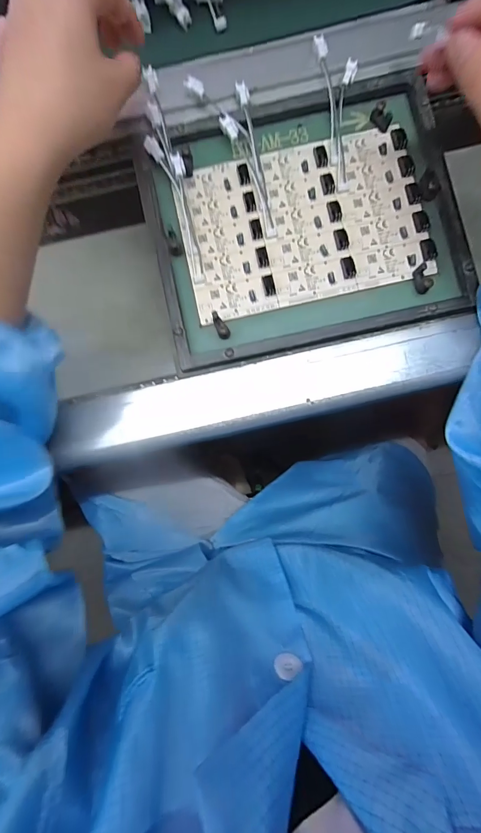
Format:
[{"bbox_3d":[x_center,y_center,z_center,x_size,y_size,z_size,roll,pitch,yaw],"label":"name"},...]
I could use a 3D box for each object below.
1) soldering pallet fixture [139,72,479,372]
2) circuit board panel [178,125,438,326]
[{"bbox_3d":[0.050,-0.152,0.287,0.232,0.018,0.190,-12,86,0],"label":"soldering pallet fixture"},{"bbox_3d":[0.050,-0.157,0.290,0.189,0.010,0.125,-12,86,0],"label":"circuit board panel"}]

